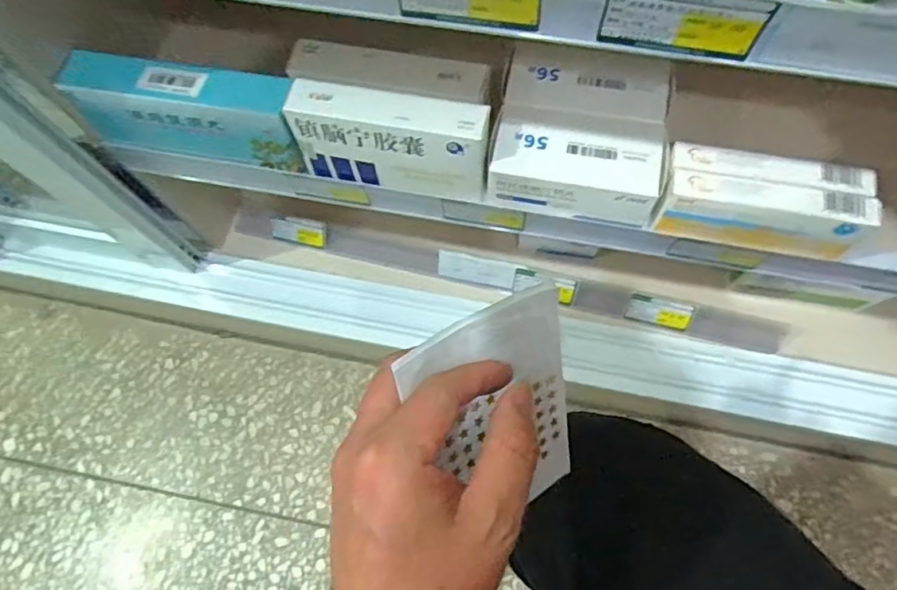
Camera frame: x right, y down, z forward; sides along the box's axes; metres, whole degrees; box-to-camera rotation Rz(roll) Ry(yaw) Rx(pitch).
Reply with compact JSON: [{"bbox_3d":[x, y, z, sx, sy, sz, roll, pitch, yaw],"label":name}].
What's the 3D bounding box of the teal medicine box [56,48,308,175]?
[{"bbox_3d":[-0.207,-0.145,0.467,0.188,0.071,0.044,12,72,7],"label":"teal medicine box"}]

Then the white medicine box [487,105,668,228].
[{"bbox_3d":[0.096,-0.099,0.443,0.123,0.042,0.063,10,72,7],"label":"white medicine box"}]

